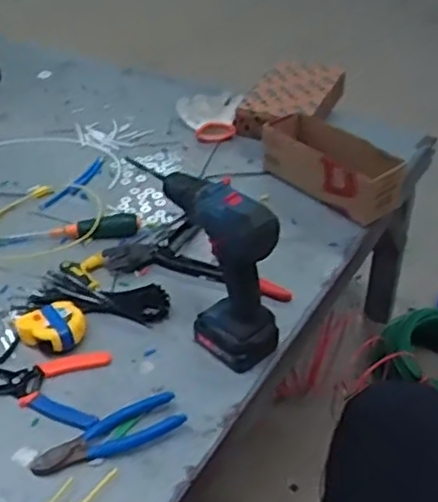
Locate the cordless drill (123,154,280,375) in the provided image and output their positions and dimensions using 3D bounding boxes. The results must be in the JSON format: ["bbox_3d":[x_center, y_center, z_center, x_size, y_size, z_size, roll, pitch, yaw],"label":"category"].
[{"bbox_3d":[-0.013,0.006,0.837,0.073,0.228,0.196,-28,44,-30],"label":"cordless drill"}]

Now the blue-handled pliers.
[{"bbox_3d":[-0.122,0.205,0.763,0.166,0.027,0.050,-17,39,-18],"label":"blue-handled pliers"}]

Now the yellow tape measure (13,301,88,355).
[{"bbox_3d":[-0.213,0.096,0.884,0.076,0.030,0.080,-26,43,-27],"label":"yellow tape measure"}]

